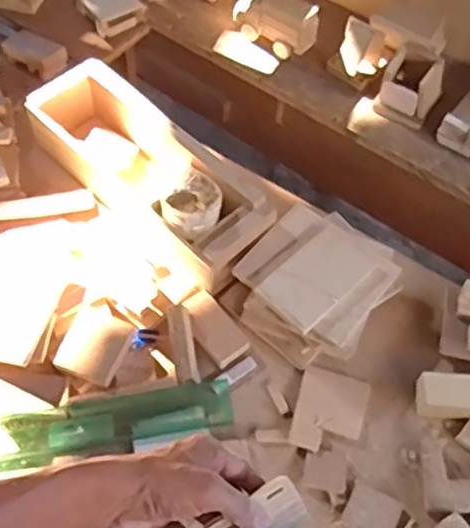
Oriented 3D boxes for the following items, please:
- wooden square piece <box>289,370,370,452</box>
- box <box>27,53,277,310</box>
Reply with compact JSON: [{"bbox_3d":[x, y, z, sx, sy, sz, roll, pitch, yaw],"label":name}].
[{"bbox_3d":[0.097,0.152,0.711,0.068,0.008,0.088,16,51,6],"label":"wooden square piece"},{"bbox_3d":[-0.105,-0.104,0.829,0.136,0.092,0.324,-34,64,-21],"label":"box"}]

